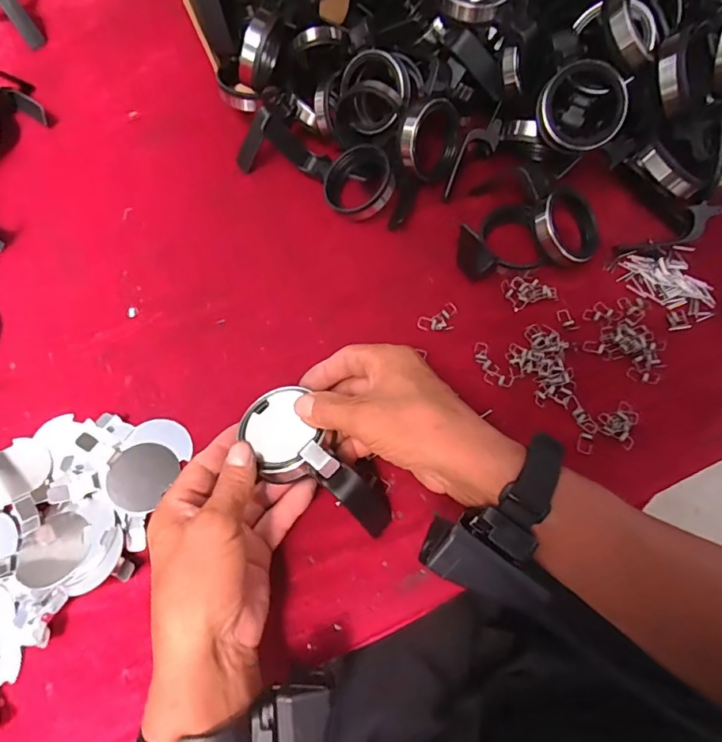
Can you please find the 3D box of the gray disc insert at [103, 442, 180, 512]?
[{"bbox_3d":[-0.178,0.084,0.394,0.048,0.004,0.054,28,65,6],"label":"gray disc insert"}]

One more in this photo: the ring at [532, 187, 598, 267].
[{"bbox_3d":[0.186,-0.129,0.444,0.066,0.020,0.067,5,78,-26],"label":"ring"}]

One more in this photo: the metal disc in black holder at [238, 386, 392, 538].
[{"bbox_3d":[-0.030,0.068,0.357,0.132,0.065,0.060,40,74,6],"label":"metal disc in black holder"}]

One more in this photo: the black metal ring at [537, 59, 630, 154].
[{"bbox_3d":[0.186,-0.224,0.413,0.068,0.018,0.069,2,104,9],"label":"black metal ring"}]

